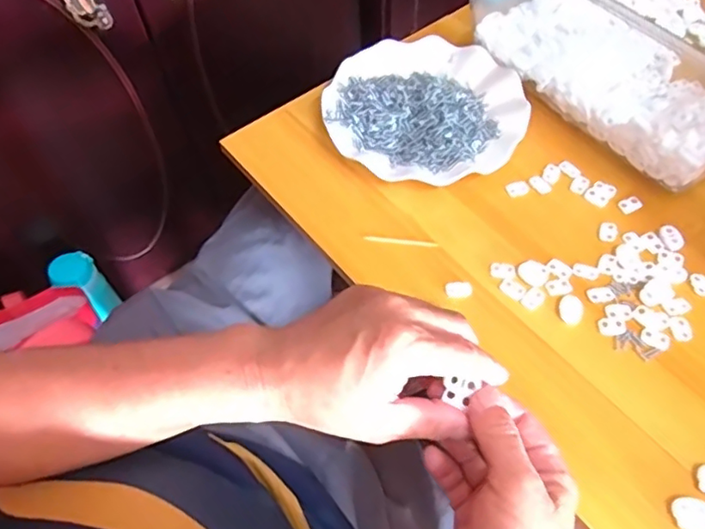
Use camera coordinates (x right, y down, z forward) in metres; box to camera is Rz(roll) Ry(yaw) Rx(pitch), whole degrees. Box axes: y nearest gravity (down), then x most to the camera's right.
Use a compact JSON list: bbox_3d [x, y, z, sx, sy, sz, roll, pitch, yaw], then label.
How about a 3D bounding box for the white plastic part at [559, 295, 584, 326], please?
[{"bbox_3d":[0.165,0.034,0.442,0.017,0.004,0.025,12,58,10],"label":"white plastic part"}]

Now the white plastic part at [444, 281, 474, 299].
[{"bbox_3d":[0.083,0.019,0.456,0.021,0.004,0.015,-1,57,2],"label":"white plastic part"}]

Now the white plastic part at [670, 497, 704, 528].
[{"bbox_3d":[0.208,0.153,0.357,0.023,0.005,0.020,8,57,7],"label":"white plastic part"}]

